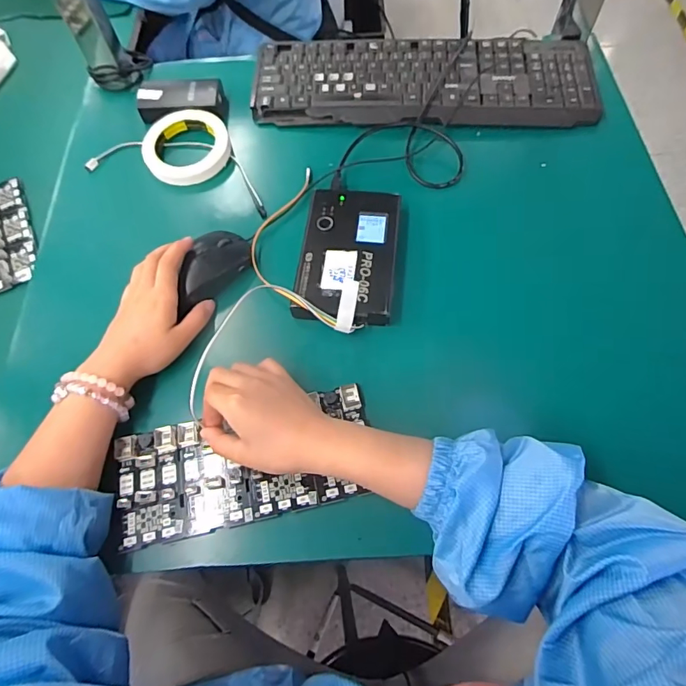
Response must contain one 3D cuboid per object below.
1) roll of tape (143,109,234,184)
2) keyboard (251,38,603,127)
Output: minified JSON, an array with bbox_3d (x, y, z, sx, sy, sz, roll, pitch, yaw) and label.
[{"bbox_3d":[-0.192,-0.241,0.565,0.102,0.027,0.098,-1,65,2],"label":"roll of tape"},{"bbox_3d":[0.100,-0.338,0.593,0.428,0.023,0.148,1,65,3],"label":"keyboard"}]

